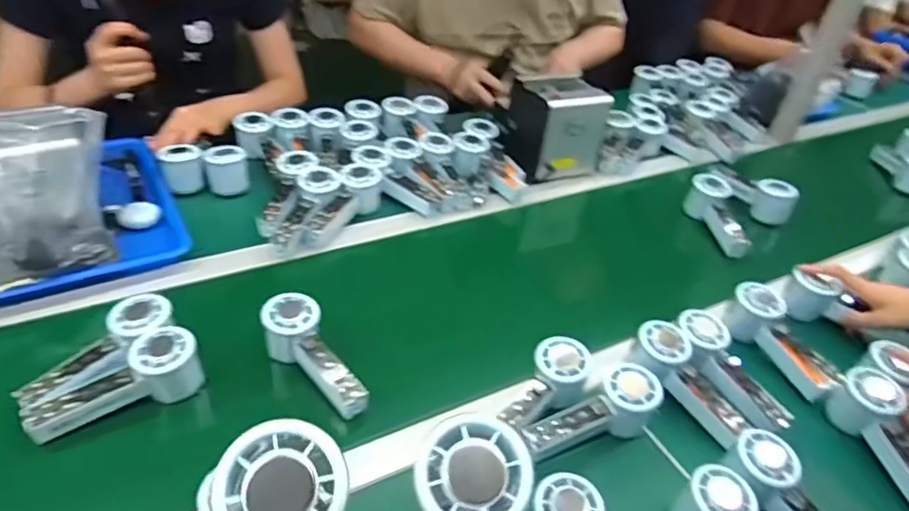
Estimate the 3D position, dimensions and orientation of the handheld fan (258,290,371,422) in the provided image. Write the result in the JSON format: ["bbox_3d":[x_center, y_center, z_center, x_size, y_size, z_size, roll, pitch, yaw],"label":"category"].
[{"bbox_3d":[-0.151,0.106,0.617,0.055,0.055,0.151,-23,48,-32],"label":"handheld fan"}]

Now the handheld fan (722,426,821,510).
[{"bbox_3d":[0.312,0.232,0.528,0.062,0.041,0.152,-19,63,-28],"label":"handheld fan"}]

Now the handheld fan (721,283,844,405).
[{"bbox_3d":[0.398,0.101,0.705,0.051,0.060,0.150,-12,43,-22],"label":"handheld fan"}]

